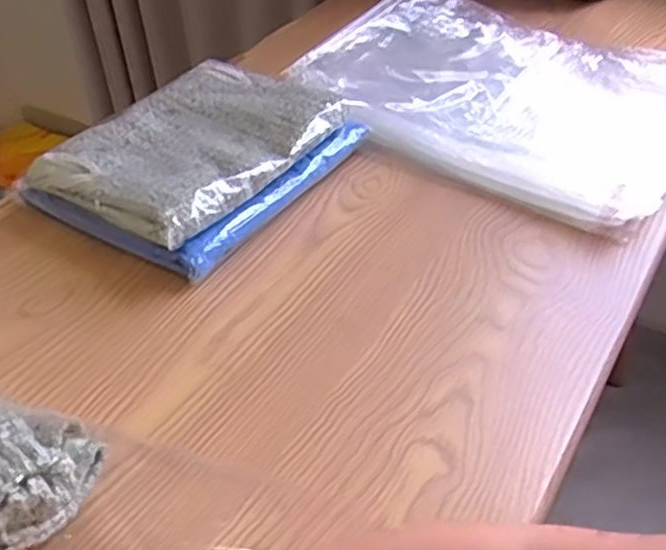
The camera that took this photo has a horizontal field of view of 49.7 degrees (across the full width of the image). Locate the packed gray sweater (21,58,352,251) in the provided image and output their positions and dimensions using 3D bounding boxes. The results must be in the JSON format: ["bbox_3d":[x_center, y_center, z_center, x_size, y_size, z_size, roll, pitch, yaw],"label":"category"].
[{"bbox_3d":[-0.134,-0.136,0.710,0.196,0.030,0.257,26,49,27],"label":"packed gray sweater"}]

